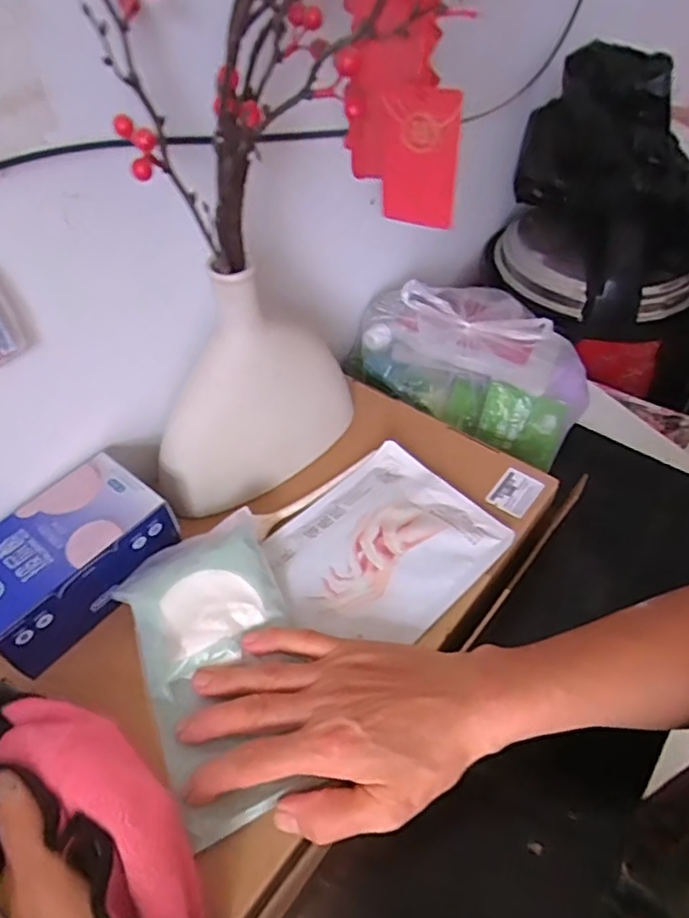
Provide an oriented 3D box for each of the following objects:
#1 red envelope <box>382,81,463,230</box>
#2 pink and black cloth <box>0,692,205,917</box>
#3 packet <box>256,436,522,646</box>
[{"bbox_3d":[0.039,-0.155,0.309,0.043,0.069,0.007,22,52,17],"label":"red envelope"},{"bbox_3d":[-0.130,0.181,0.303,0.211,0.046,0.069,21,52,33],"label":"pink and black cloth"},{"bbox_3d":[0.026,0.062,0.427,0.148,0.012,0.126,-36,56,-26],"label":"packet"}]

